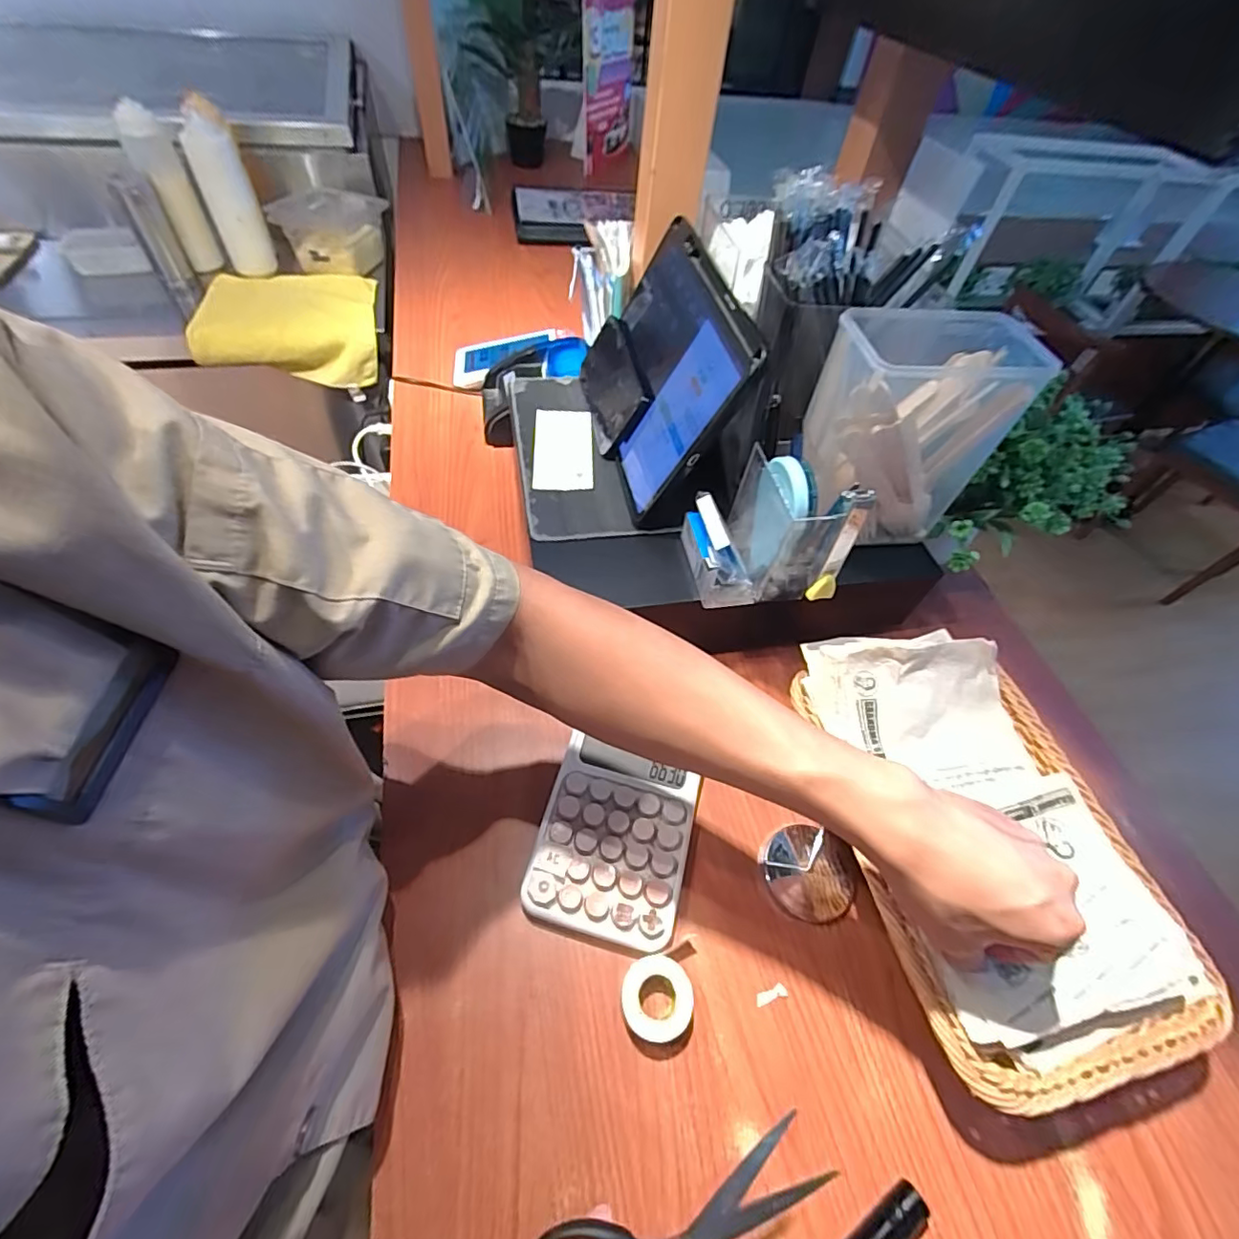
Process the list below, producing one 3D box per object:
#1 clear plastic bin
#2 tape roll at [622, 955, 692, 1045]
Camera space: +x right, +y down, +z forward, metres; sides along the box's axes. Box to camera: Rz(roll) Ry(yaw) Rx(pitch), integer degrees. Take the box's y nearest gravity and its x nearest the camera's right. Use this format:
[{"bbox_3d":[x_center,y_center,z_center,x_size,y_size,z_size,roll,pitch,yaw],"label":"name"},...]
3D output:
[{"bbox_3d":[0.226,-0.154,0.461,0.147,0.167,0.092,-3,55,-8],"label":"clear plastic bin"},{"bbox_3d":[0.024,0.251,0.364,0.045,0.026,0.045,2,53,-3],"label":"tape roll"}]

